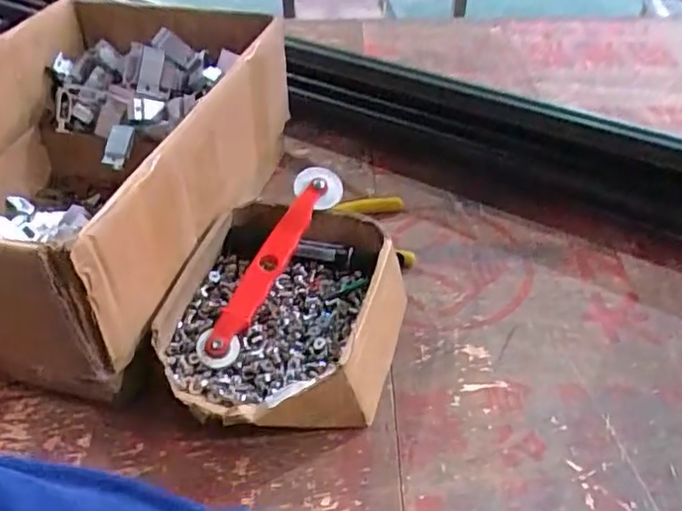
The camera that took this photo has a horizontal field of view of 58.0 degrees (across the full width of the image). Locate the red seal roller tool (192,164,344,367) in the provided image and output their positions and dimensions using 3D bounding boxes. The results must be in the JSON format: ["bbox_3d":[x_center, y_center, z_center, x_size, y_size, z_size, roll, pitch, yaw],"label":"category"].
[{"bbox_3d":[-0.059,0.007,0.519,0.038,0.026,0.196,19,62,21],"label":"red seal roller tool"}]

